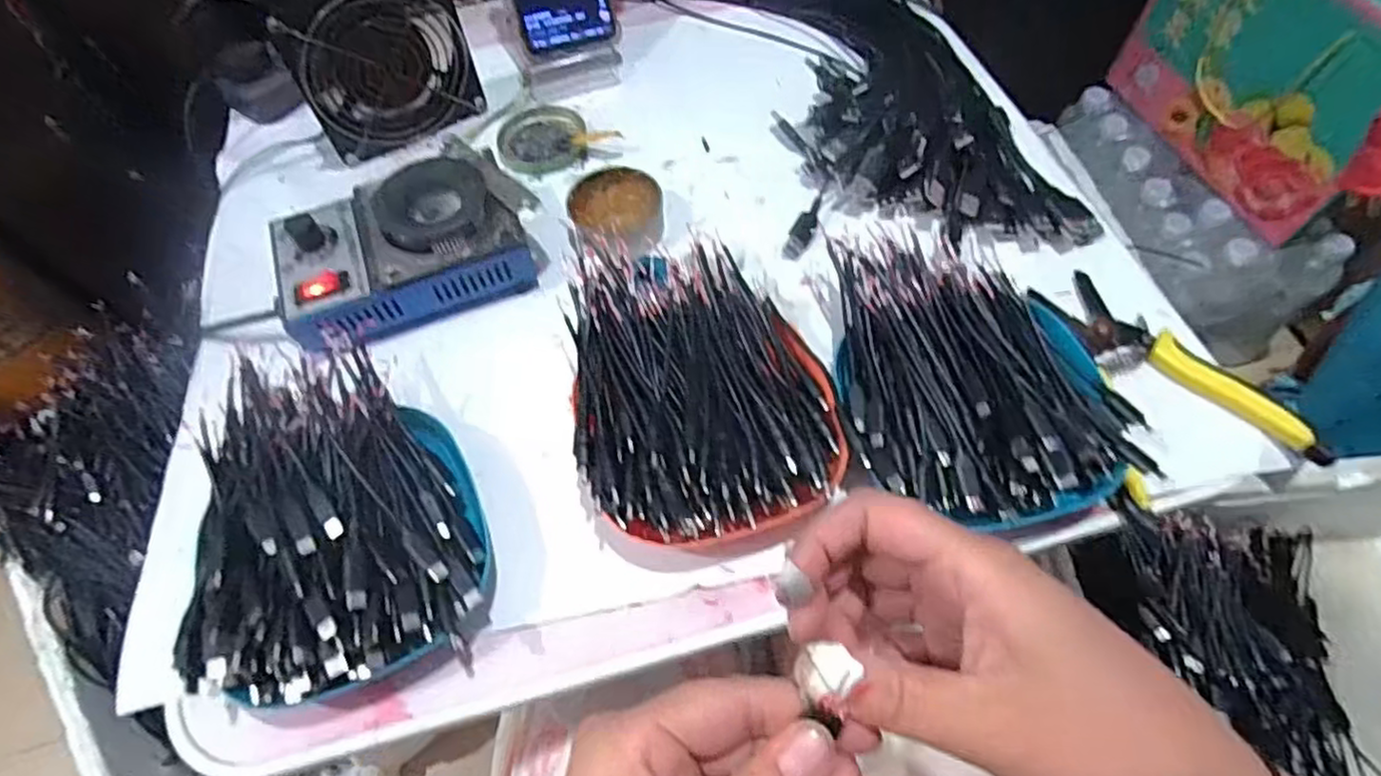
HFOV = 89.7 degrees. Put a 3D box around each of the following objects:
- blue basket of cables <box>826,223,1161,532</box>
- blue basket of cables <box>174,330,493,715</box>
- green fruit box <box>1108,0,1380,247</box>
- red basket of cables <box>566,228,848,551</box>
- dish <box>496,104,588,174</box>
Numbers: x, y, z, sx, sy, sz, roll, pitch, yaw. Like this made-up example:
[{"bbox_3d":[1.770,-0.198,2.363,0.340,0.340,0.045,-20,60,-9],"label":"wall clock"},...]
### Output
[{"bbox_3d":[0.156,-0.008,0.386,0.148,0.049,0.172,1,61,3],"label":"blue basket of cables"},{"bbox_3d":[-0.178,0.055,0.351,0.126,0.053,0.177,-14,62,-5],"label":"blue basket of cables"},{"bbox_3d":[0.683,-0.377,0.788,0.138,0.245,0.312,-18,62,-7],"label":"green fruit box"},{"bbox_3d":[0.006,-0.004,0.388,0.134,0.063,0.177,-7,61,-1],"label":"red basket of cables"},{"bbox_3d":[-0.117,-0.194,0.539,0.067,0.011,0.066,-1,61,2],"label":"dish"}]

